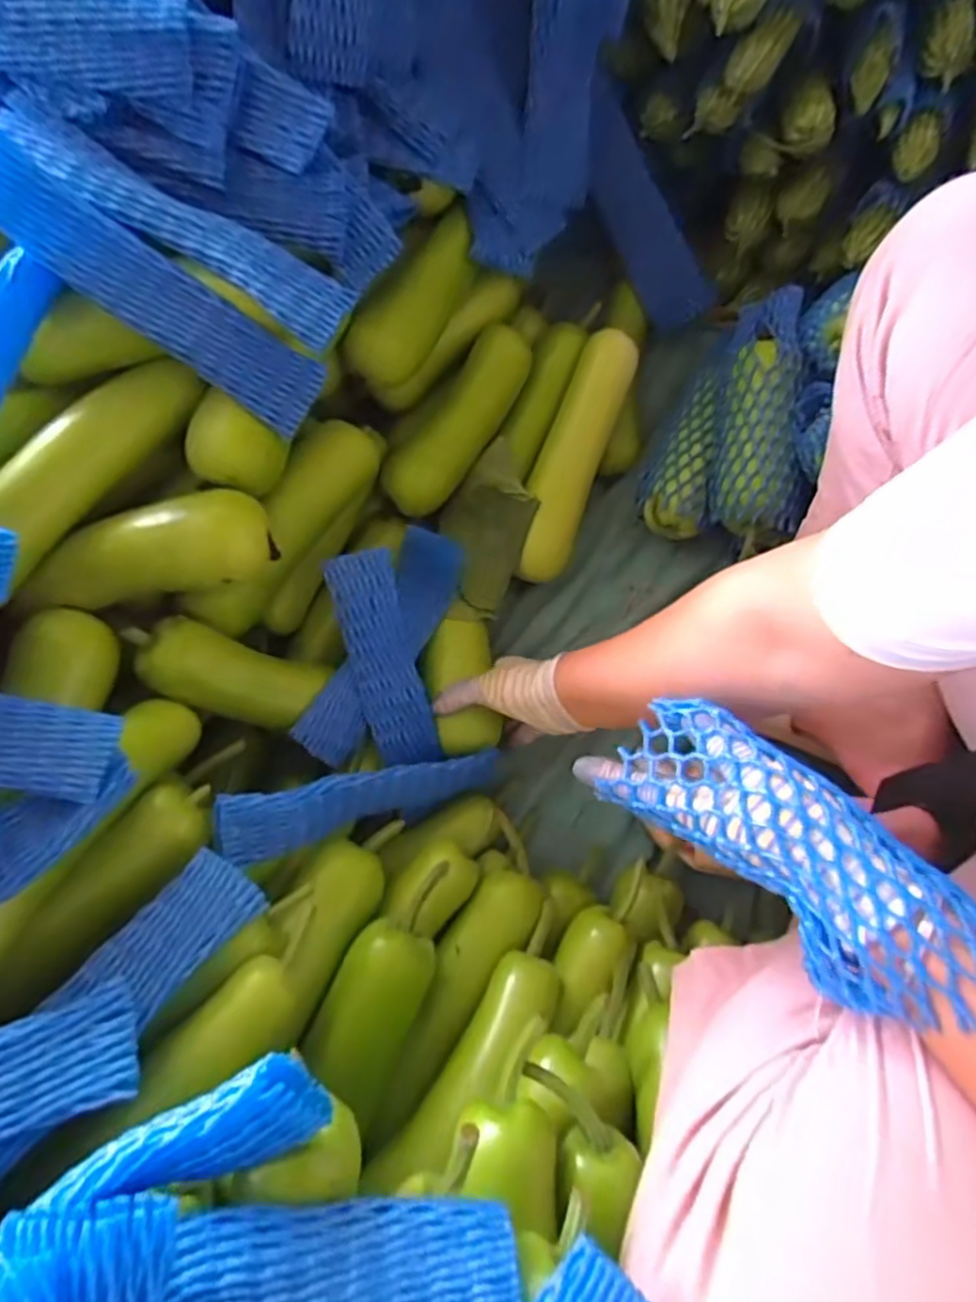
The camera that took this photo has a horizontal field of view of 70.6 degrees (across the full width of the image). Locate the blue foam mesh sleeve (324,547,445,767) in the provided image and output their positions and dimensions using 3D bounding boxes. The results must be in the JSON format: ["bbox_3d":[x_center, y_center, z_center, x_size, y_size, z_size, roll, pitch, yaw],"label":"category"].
[{"bbox_3d":[-0.090,0.009,0.595,0.054,0.017,0.186,-16,100,-3],"label":"blue foam mesh sleeve"}]

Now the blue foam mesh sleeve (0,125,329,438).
[{"bbox_3d":[-0.222,-0.240,0.460,0.235,0.030,0.053,31,78,-31],"label":"blue foam mesh sleeve"}]

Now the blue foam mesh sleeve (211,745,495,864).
[{"bbox_3d":[-0.094,0.123,0.572,0.252,0.043,0.051,-7,76,-35],"label":"blue foam mesh sleeve"}]

